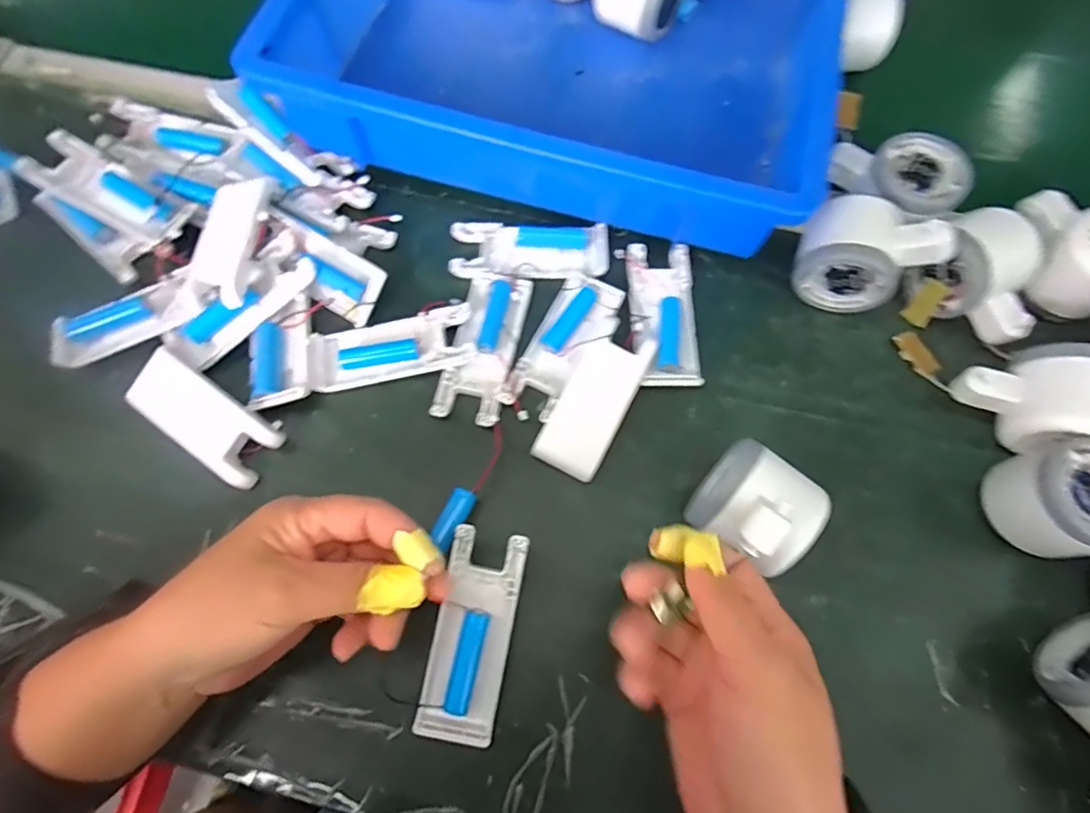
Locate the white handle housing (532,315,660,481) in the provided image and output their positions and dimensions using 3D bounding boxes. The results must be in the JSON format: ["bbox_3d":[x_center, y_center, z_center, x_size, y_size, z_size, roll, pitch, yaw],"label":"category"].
[{"bbox_3d":[0.033,-0.005,0.349,0.040,0.014,0.102,28,72,9],"label":"white handle housing"}]

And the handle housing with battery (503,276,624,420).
[{"bbox_3d":[0.014,-0.041,0.364,0.043,0.020,0.105,27,72,9],"label":"handle housing with battery"}]

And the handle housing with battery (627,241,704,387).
[{"bbox_3d":[0.079,-0.062,0.371,0.042,0.013,0.103,0,70,-1],"label":"handle housing with battery"}]

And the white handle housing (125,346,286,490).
[{"bbox_3d":[-0.211,0.008,0.345,0.097,0.022,0.044,29,73,9],"label":"white handle housing"}]

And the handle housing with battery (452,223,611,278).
[{"bbox_3d":[-0.010,-0.108,0.390,0.107,0.021,0.042,2,70,0],"label":"handle housing with battery"}]

